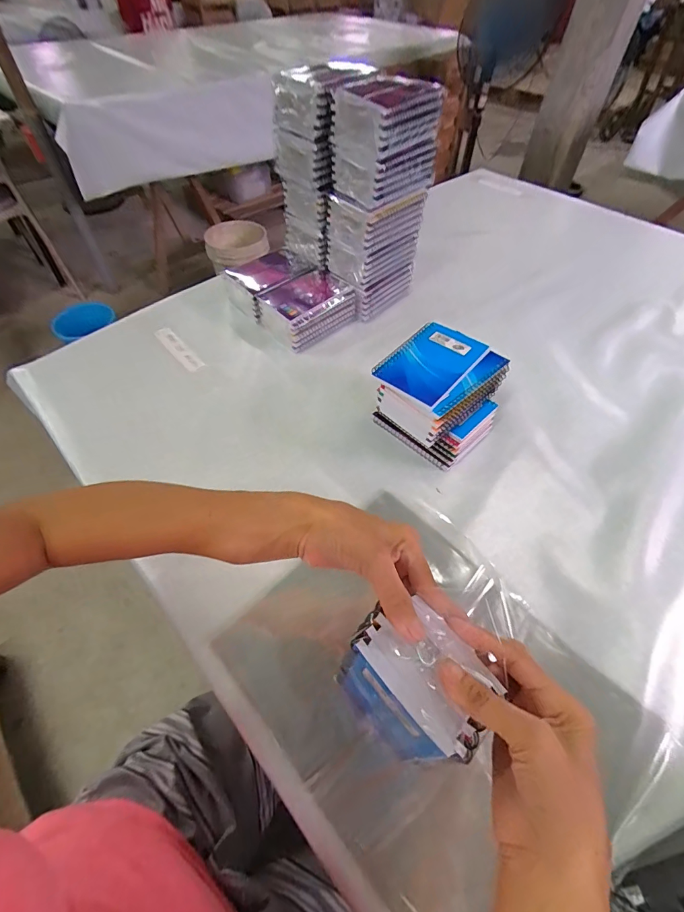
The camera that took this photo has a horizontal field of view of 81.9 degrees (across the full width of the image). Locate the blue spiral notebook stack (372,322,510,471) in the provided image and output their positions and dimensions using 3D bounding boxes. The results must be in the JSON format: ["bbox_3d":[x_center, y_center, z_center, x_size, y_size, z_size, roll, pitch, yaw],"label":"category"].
[{"bbox_3d":[0.118,-0.070,0.499,0.135,0.114,0.129,-37,63,-25],"label":"blue spiral notebook stack"}]

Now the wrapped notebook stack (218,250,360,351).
[{"bbox_3d":[-0.089,-0.280,0.683,0.150,0.056,0.205,-31,61,-22],"label":"wrapped notebook stack"}]

